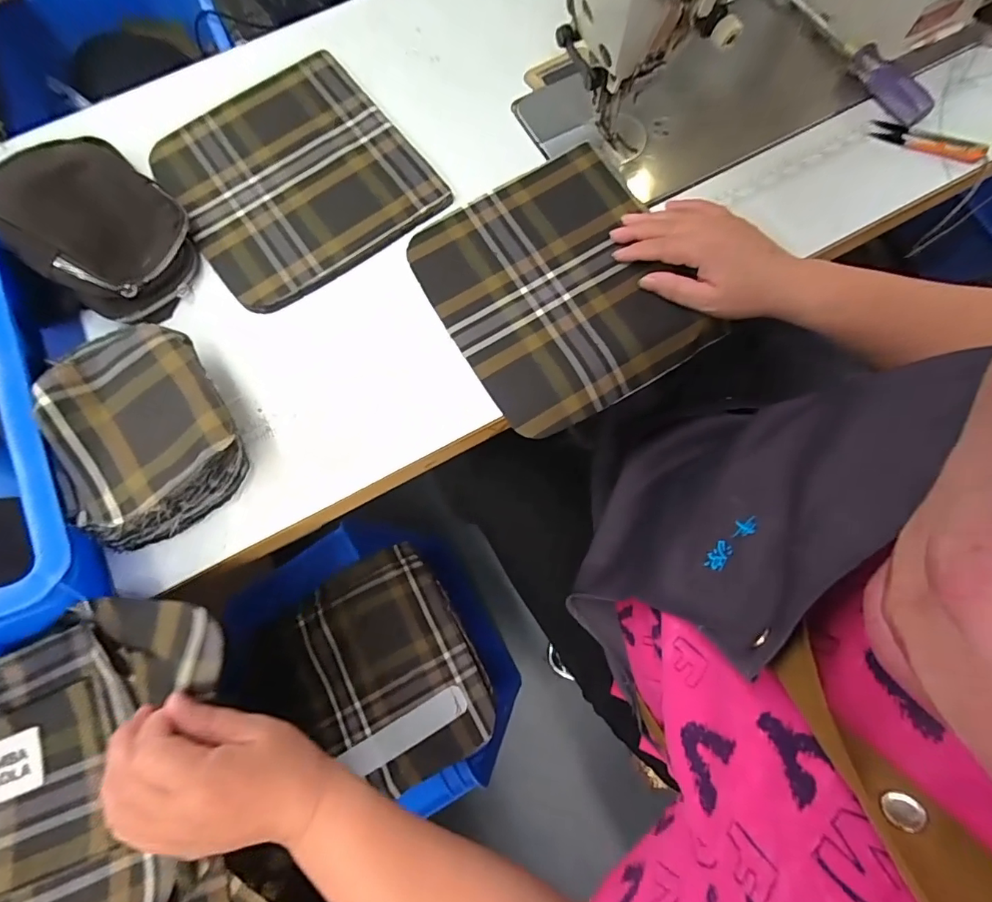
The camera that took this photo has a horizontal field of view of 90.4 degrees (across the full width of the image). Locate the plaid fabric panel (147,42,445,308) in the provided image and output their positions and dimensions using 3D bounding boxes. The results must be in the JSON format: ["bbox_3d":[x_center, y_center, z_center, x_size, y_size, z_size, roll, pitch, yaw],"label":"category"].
[{"bbox_3d":[-0.201,-0.274,0.487,0.221,0.010,0.234,-35,77,-7],"label":"plaid fabric panel"}]

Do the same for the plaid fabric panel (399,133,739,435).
[{"bbox_3d":[0.058,-0.155,0.460,0.217,0.015,0.237,-30,78,-6],"label":"plaid fabric panel"}]

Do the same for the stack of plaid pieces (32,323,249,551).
[{"bbox_3d":[-0.277,-0.023,0.397,0.121,0.066,0.164,-31,76,-6],"label":"stack of plaid pieces"}]

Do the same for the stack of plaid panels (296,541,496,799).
[{"bbox_3d":[-0.127,0.252,0.578,0.188,0.042,0.240,-29,71,-8],"label":"stack of plaid panels"}]

